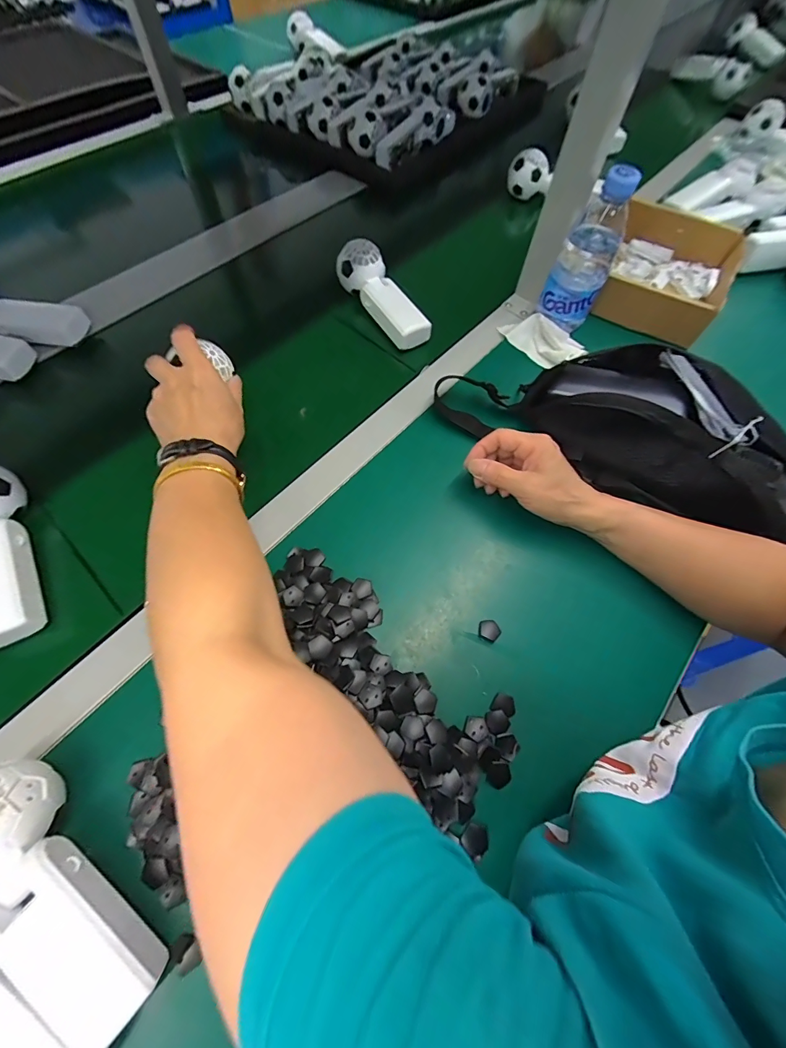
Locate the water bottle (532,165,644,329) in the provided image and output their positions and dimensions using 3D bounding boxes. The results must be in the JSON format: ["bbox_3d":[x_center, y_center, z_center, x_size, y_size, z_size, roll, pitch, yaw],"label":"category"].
[{"bbox_3d":[0.225,-0.310,0.456,0.064,0.165,0.069,25,66,11],"label":"water bottle"}]

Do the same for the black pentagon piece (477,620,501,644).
[{"bbox_3d":[0.086,0.095,0.345,0.020,0.005,0.020,11,64,4],"label":"black pentagon piece"}]

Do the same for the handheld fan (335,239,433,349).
[{"bbox_3d":[-0.011,-0.292,0.501,0.048,0.067,0.160,-31,68,-15],"label":"handheld fan"}]

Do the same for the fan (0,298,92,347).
[{"bbox_3d":[-0.456,-0.251,0.456,0.161,0.049,0.058,11,64,4],"label":"fan"}]

